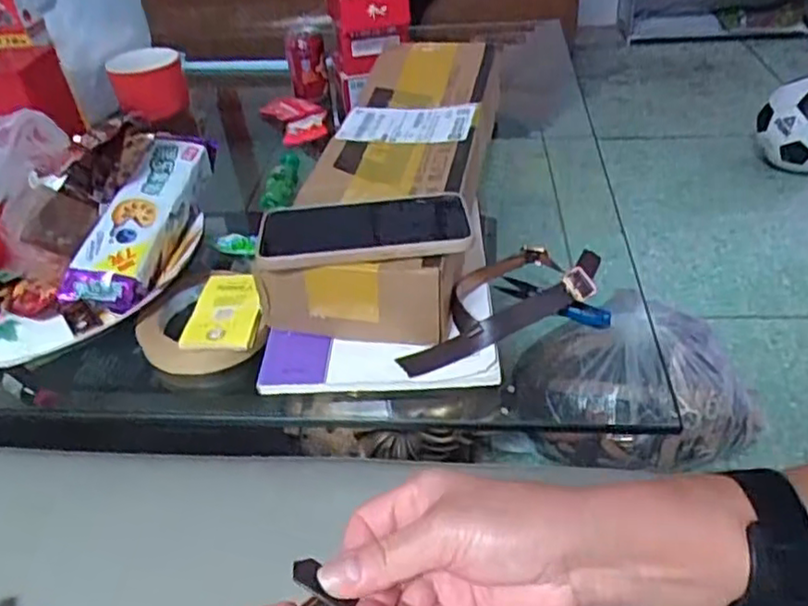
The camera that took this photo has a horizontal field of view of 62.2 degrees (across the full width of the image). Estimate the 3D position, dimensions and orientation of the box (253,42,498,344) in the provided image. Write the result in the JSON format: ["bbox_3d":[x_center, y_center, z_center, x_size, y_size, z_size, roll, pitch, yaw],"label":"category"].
[{"bbox_3d":[-0.004,-0.140,0.668,0.157,0.087,0.466,2,39,8],"label":"box"}]

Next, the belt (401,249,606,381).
[{"bbox_3d":[0.071,-0.001,0.529,0.186,0.029,0.083,-21,42,-20],"label":"belt"}]

